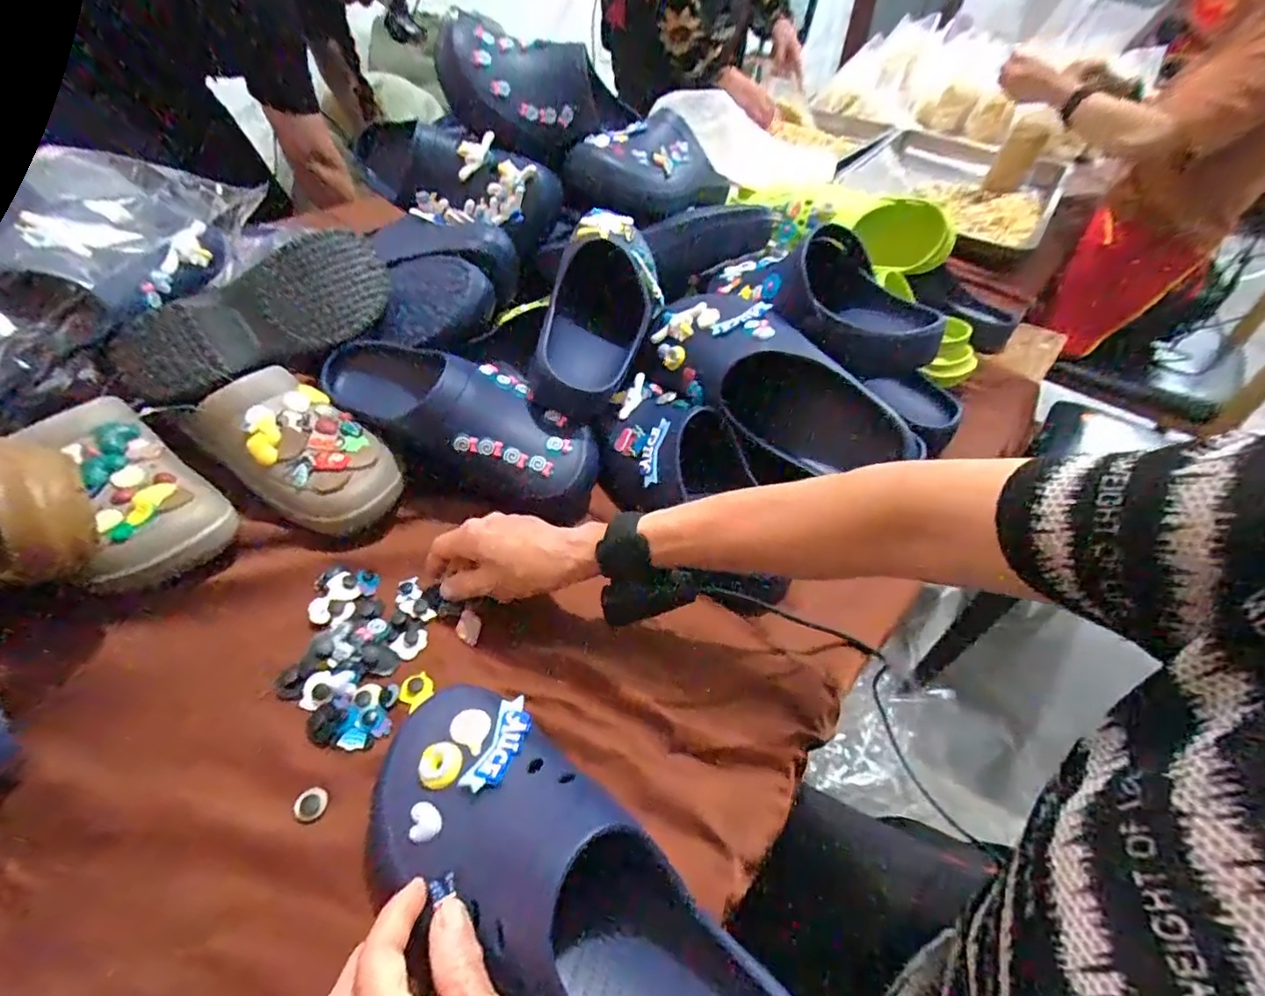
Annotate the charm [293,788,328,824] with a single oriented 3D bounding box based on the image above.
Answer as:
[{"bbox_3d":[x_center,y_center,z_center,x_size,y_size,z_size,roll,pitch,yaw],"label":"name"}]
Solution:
[{"bbox_3d":[-0.202,0.193,0.359,0.018,0.006,0.019,2,45,-2],"label":"charm"}]

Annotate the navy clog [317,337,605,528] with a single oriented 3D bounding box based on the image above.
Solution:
[{"bbox_3d":[-0.171,-0.073,0.549,0.285,0.099,0.107,24,48,18],"label":"navy clog"}]

